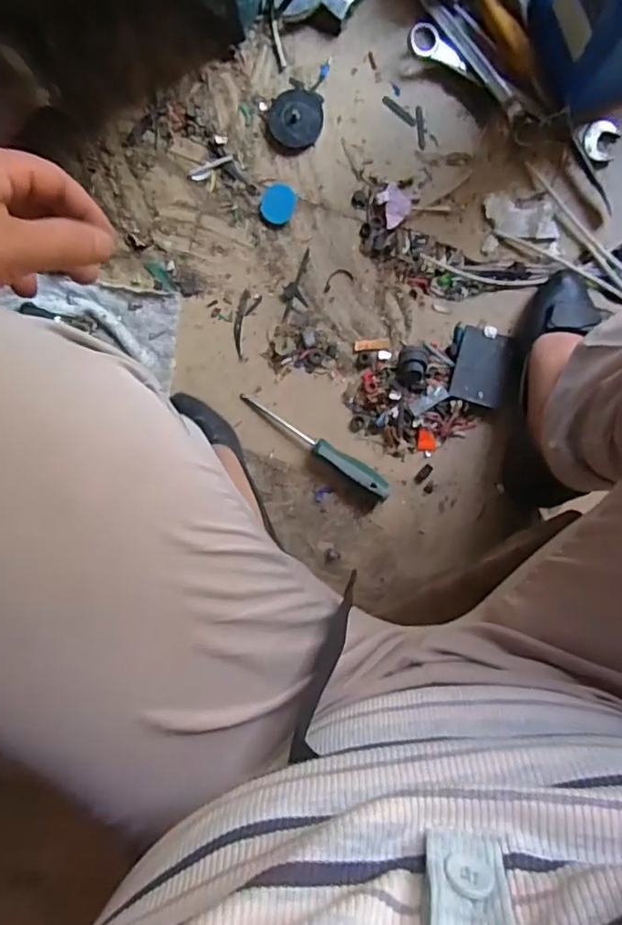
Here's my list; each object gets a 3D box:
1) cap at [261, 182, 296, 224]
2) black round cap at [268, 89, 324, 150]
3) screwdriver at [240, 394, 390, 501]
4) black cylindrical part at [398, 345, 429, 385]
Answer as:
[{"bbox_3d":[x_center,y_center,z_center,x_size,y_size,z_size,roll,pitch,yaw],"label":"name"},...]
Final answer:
[{"bbox_3d":[-0.035,-0.278,0.611,0.037,0.008,0.042,8,94,3],"label":"cap"},{"bbox_3d":[-0.016,-0.364,0.600,0.056,0.015,0.057,0,94,3],"label":"black round cap"},{"bbox_3d":[0.002,-0.016,0.611,0.187,0.031,0.025,31,95,1],"label":"screwdriver"},{"bbox_3d":[0.107,-0.103,0.598,0.030,0.029,0.044,8,94,3],"label":"black cylindrical part"}]

